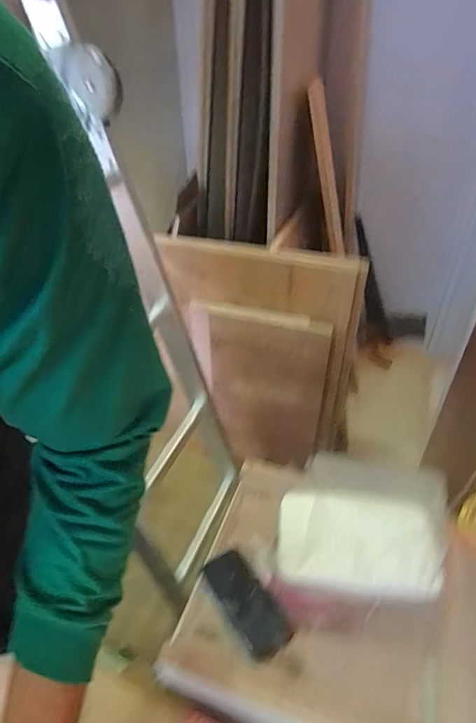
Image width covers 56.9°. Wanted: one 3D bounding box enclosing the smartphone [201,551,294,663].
[{"bbox_3d":[0.010,0.348,0.636,0.066,0.011,0.153,-30,47,-23],"label":"smartphone"}]

